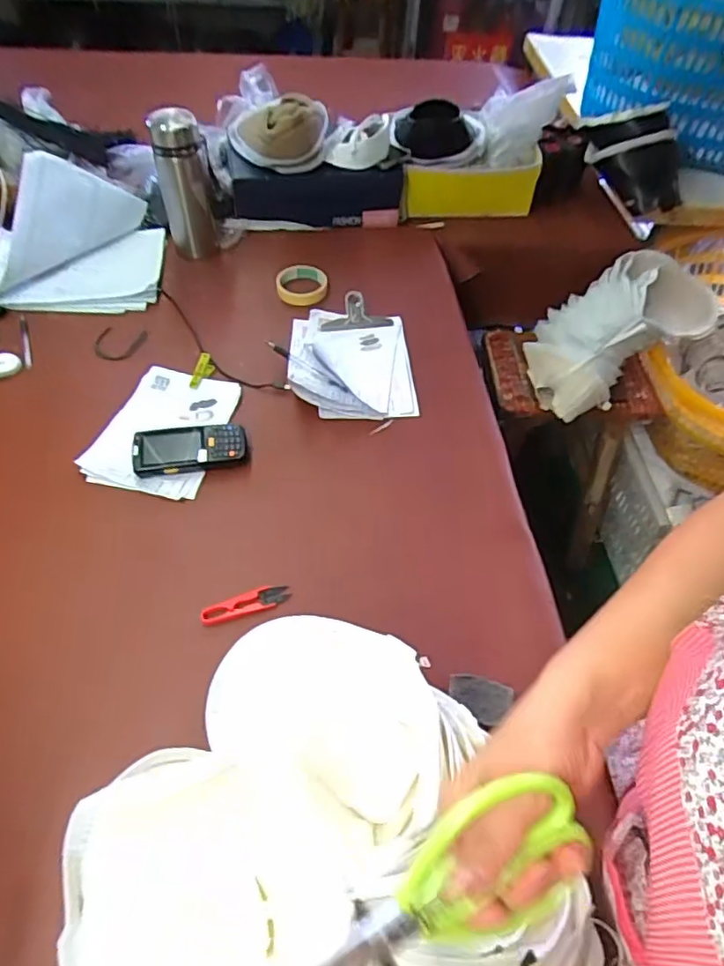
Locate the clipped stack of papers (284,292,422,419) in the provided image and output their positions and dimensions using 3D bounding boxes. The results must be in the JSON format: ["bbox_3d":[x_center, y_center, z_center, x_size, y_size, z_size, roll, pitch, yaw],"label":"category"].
[{"bbox_3d":[-0.018,-0.201,0.913,0.191,0.057,0.233,-2,53,-5],"label":"clipped stack of papers"}]

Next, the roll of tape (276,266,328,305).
[{"bbox_3d":[-0.104,-0.342,1.007,0.087,0.024,0.093,-1,53,-4],"label":"roll of tape"}]

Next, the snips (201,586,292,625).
[{"bbox_3d":[-0.135,0.137,0.674,0.101,0.010,0.026,-13,54,-13],"label":"snips"}]

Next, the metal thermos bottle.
[{"bbox_3d":[-0.325,-0.553,1.067,0.094,0.219,0.102,-14,56,-9],"label":"metal thermos bottle"}]

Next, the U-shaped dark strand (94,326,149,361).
[{"bbox_3d":[-0.401,-0.227,0.952,0.078,0.011,0.074,10,53,4],"label":"U-shaped dark strand"}]

